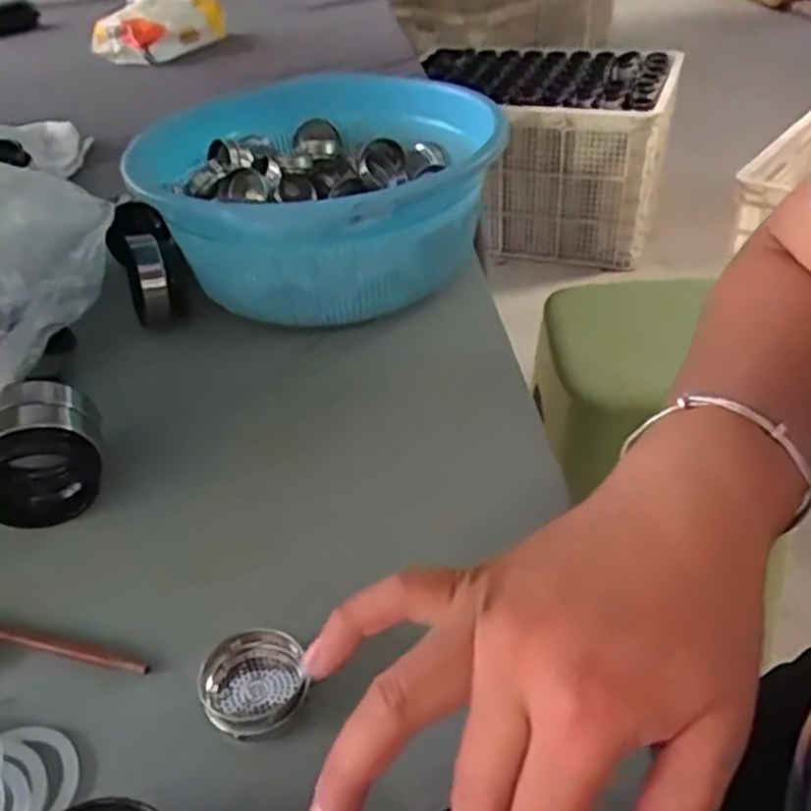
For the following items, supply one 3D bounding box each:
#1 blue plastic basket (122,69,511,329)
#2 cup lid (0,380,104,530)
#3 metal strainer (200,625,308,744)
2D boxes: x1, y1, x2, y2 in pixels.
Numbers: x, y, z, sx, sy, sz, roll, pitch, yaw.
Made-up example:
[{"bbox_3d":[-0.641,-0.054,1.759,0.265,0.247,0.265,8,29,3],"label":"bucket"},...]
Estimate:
[{"bbox_3d":[-0.068,-0.160,0.616,0.285,0.122,0.287,11,40,18],"label":"blue plastic basket"},{"bbox_3d":[-0.204,0.029,0.433,0.067,0.070,0.053,-15,39,-14],"label":"cup lid"},{"bbox_3d":[-0.065,0.121,0.332,0.042,0.021,0.045,-2,38,2],"label":"metal strainer"}]

